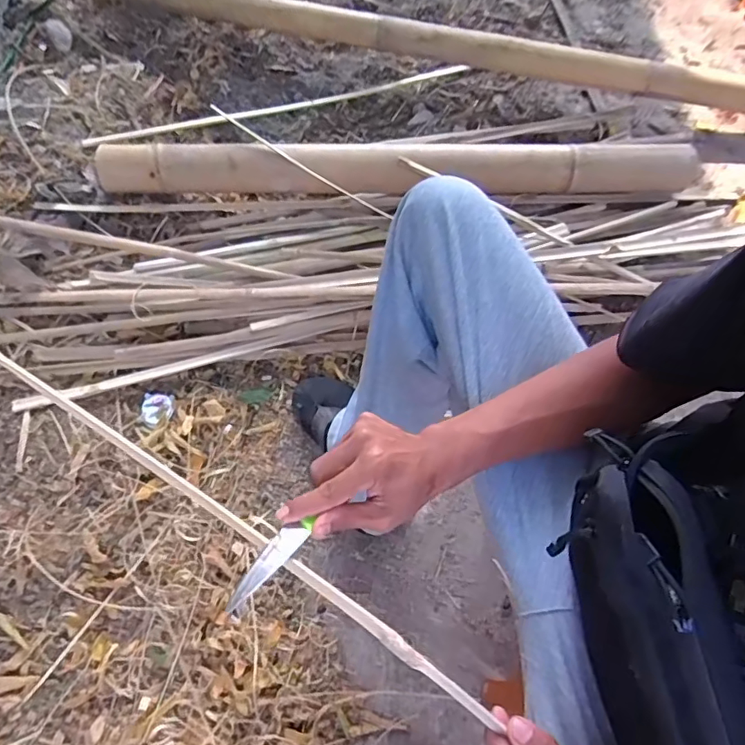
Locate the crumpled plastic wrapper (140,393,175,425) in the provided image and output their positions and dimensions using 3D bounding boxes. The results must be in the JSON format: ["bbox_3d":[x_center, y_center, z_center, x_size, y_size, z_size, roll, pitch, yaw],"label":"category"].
[{"bbox_3d":[-0.338,0.057,0.838,0.049,0.007,0.051,6,66,1],"label":"crumpled plastic wrapper"}]

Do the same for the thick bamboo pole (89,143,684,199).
[{"bbox_3d":[0.065,-0.369,0.957,1.083,0.090,0.094,0,66,-2],"label":"thick bamboo pole"}]

